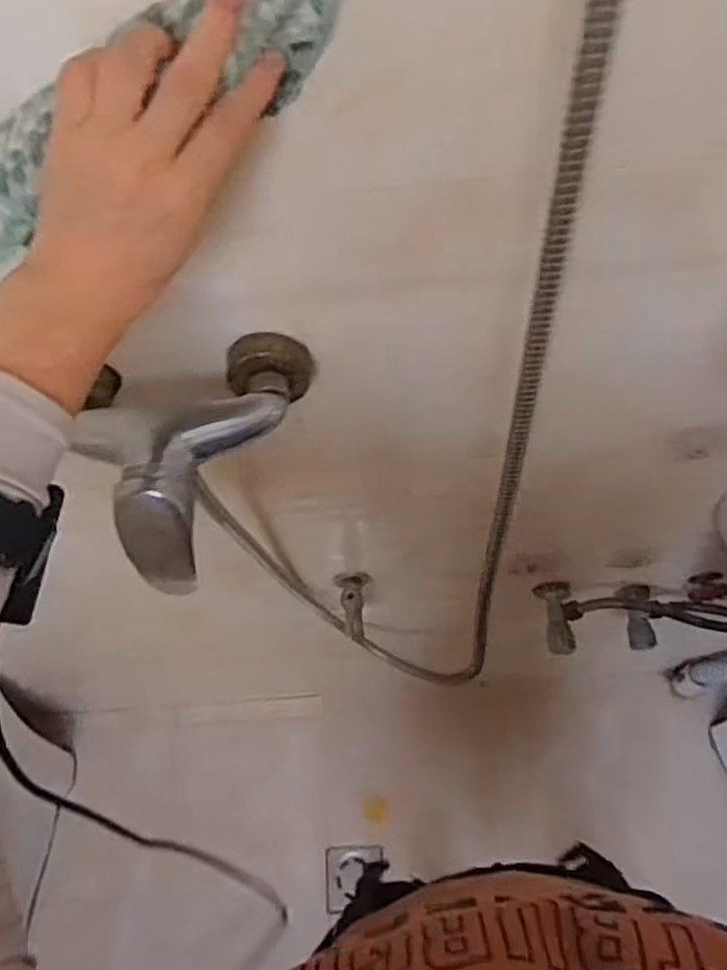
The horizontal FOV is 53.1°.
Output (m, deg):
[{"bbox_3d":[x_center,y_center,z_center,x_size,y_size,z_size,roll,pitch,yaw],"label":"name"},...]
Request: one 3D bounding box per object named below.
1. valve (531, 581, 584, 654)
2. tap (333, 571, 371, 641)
[{"bbox_3d":[0.261,0.175,0.964,0.050,0.042,0.093,-7,80,1],"label":"valve"},{"bbox_3d":[-0.012,0.136,0.903,0.047,0.057,0.086,-8,61,0],"label":"tap"}]

